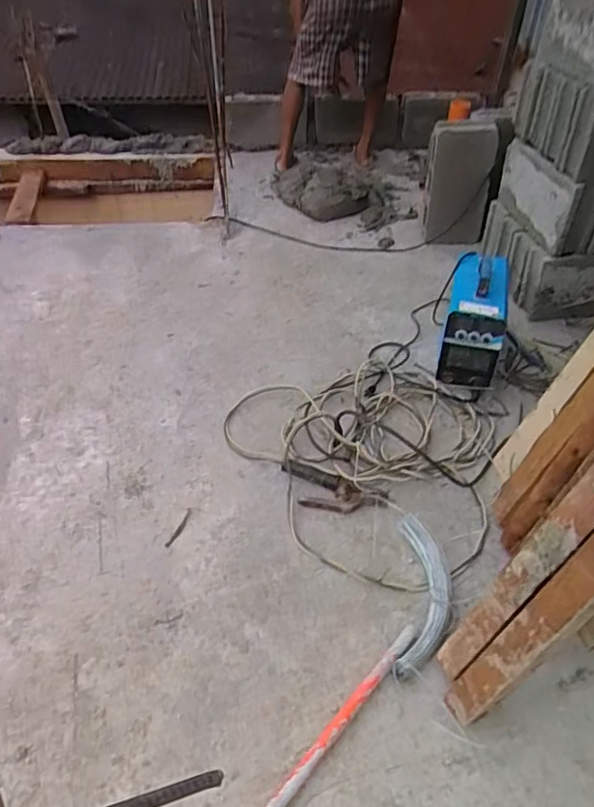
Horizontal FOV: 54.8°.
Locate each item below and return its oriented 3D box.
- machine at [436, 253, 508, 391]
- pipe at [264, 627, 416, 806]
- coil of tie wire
[{"bbox_3d":[0.453,-0.219,1.471,0.148,0.202,0.293,12,43,11],"label":"machine"},{"bbox_3d":[0.051,0.501,0.868,0.025,0.026,0.439,32,50,29],"label":"pipe"},{"bbox_3d":[0.232,0.349,1.053,0.098,0.047,0.319,8,44,6],"label":"coil of tie wire"}]

